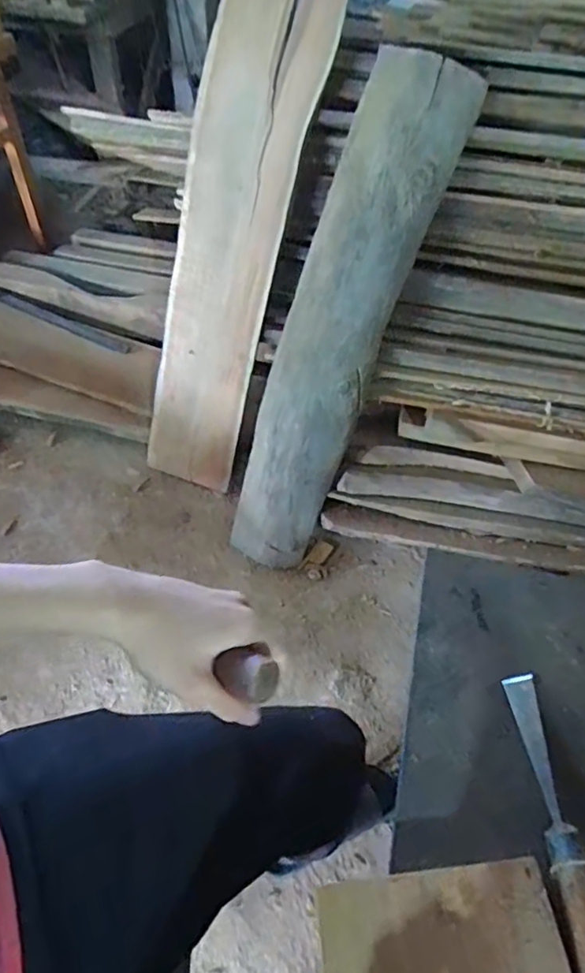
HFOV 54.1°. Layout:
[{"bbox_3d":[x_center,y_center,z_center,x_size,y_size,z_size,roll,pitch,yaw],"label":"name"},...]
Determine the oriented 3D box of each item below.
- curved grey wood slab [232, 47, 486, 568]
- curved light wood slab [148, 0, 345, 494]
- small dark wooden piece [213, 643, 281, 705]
[{"bbox_3d":[0.087,-0.317,1.227,0.213,1.057,0.093,24,16,16],"label":"curved grey wood slab"},{"bbox_3d":[-0.155,-0.478,1.281,0.252,1.050,0.073,27,30,18],"label":"curved light wood slab"},{"bbox_3d":[-0.028,0.124,0.379,0.036,0.017,0.033,-19,55,-16],"label":"small dark wooden piece"}]

